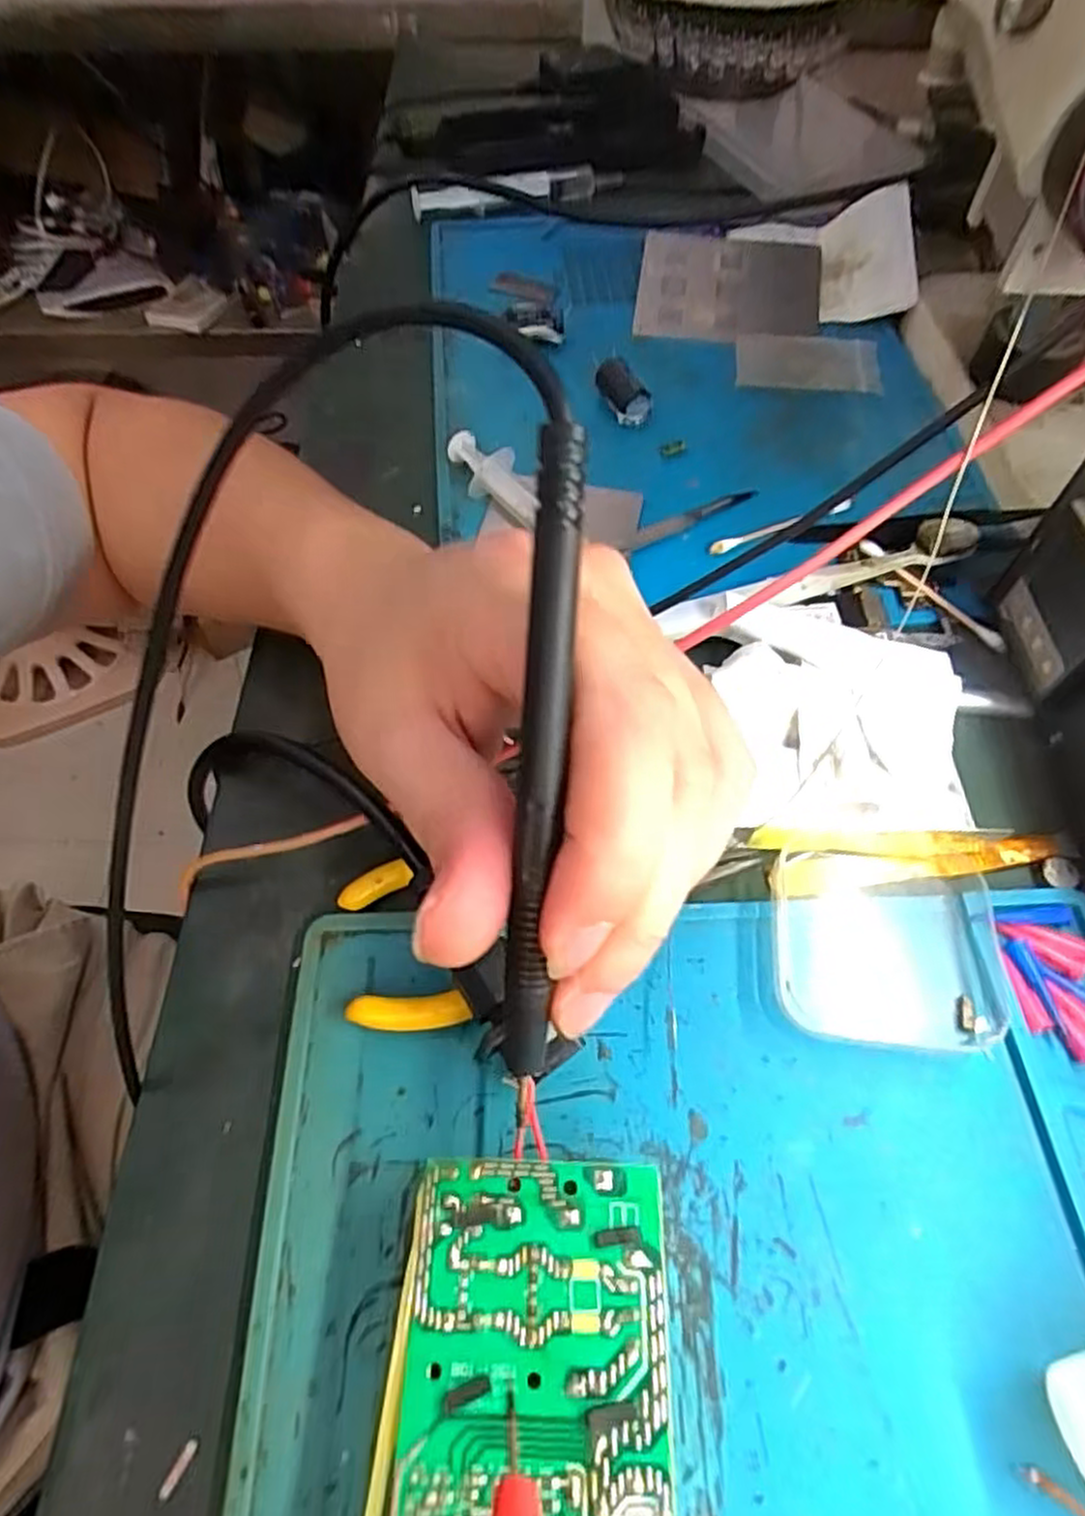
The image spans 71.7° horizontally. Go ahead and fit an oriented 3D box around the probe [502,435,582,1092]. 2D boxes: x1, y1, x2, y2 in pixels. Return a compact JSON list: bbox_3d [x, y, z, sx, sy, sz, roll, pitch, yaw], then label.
[{"bbox_3d":[0.000,0.006,0.123,0.006,0.111,0.004,5,19,4],"label":"probe"}]

